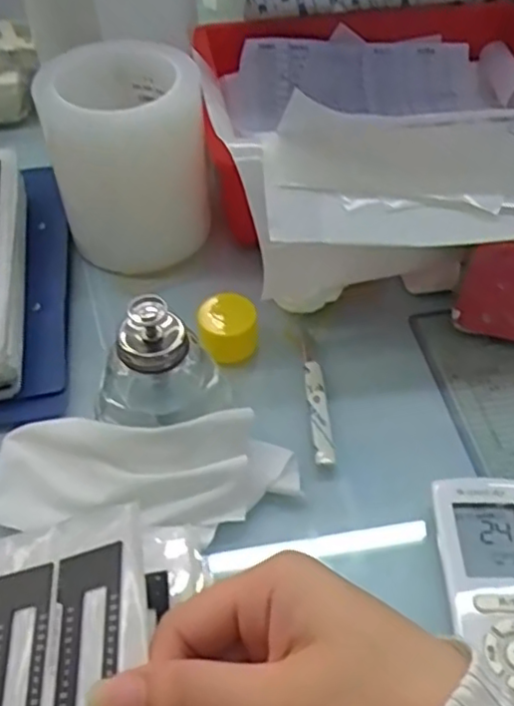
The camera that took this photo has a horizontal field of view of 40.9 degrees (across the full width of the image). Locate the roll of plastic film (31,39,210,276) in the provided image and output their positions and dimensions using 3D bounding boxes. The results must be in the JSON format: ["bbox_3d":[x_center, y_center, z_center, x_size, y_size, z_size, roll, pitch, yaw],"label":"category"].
[{"bbox_3d":[-0.096,-0.145,0.497,0.104,0.131,0.104,-1,50,1],"label":"roll of plastic film"}]

